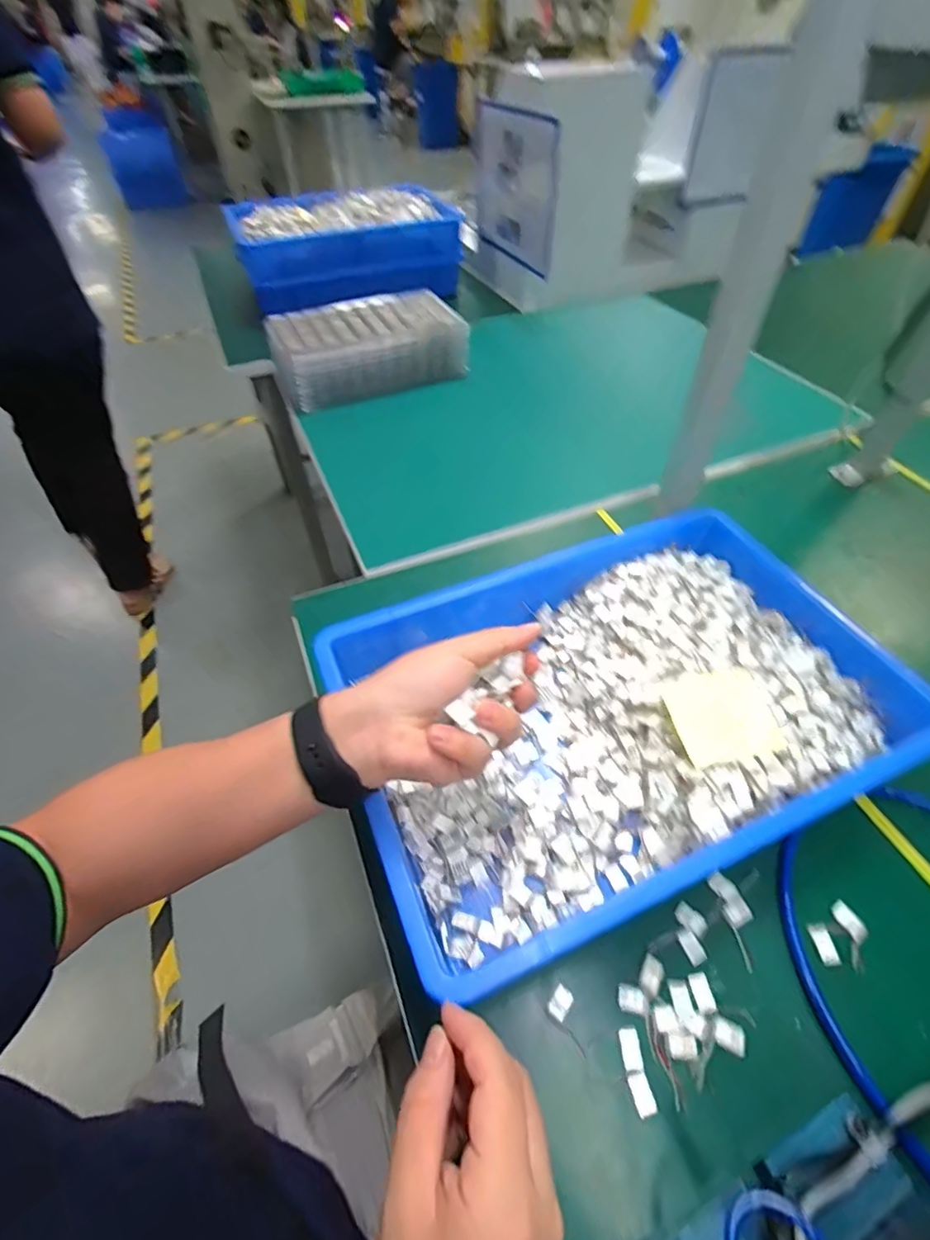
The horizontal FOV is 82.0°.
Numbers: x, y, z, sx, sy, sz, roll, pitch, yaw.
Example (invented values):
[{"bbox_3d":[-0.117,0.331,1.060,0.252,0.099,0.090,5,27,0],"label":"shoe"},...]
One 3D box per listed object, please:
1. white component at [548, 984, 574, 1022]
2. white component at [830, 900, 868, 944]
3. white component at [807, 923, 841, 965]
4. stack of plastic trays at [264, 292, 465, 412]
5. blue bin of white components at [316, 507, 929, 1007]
[{"bbox_3d":[0.064,0.254,0.355,0.012,0.006,0.019,30,57,24],"label":"white component"},{"bbox_3d":[0.276,0.217,0.384,0.015,0.004,0.026,-27,55,-19],"label":"white component"},{"bbox_3d":[0.252,0.227,0.374,0.013,0.006,0.025,-6,51,-4],"label":"white component"},{"bbox_3d":[-0.160,-0.448,0.887,0.313,0.097,0.159,-12,51,-8],"label":"stack of plastic trays"},{"bbox_3d":[0.127,0.061,0.455,0.439,0.092,0.288,-20,57,-12],"label":"blue bin of white components"}]

